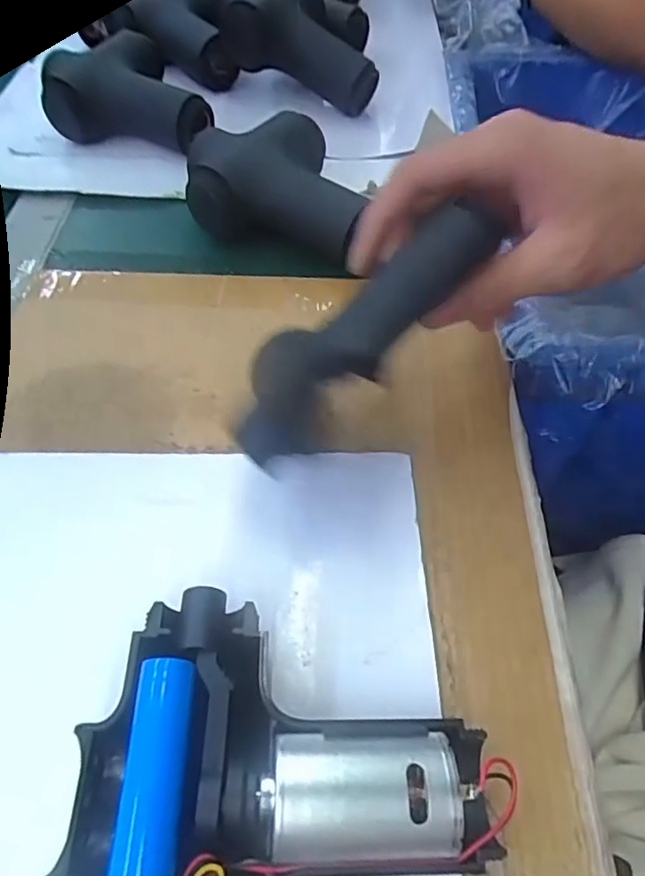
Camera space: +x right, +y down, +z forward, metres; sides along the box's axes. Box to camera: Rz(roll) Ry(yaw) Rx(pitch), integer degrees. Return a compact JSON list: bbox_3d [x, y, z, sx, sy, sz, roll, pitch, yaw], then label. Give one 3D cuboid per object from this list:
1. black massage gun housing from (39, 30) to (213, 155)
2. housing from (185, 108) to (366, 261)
[{"bbox_3d":[-0.152,-0.266,0.439,0.128,0.066,0.047,12,56,8],"label":"black massage gun housing"},{"bbox_3d":[-0.025,-0.176,0.387,0.115,0.051,0.094,14,55,9],"label":"housing"}]

